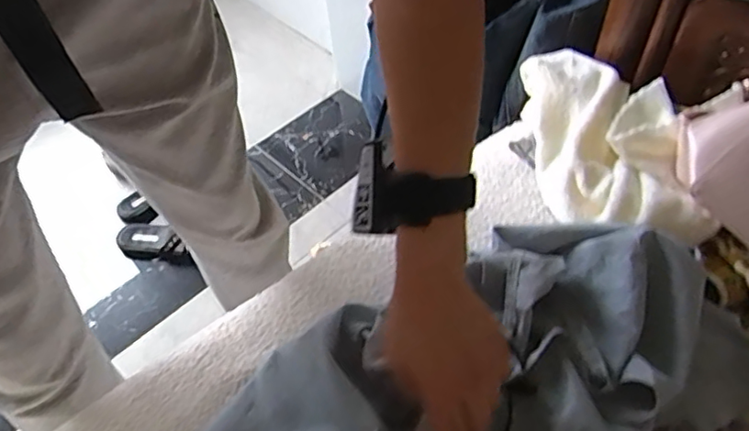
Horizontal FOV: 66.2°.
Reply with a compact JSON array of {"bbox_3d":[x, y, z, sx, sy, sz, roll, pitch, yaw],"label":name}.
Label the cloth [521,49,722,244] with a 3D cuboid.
[{"bbox_3d":[0.244,-0.087,0.627,0.140,0.069,0.302,-4,51,1],"label":"cloth"}]

